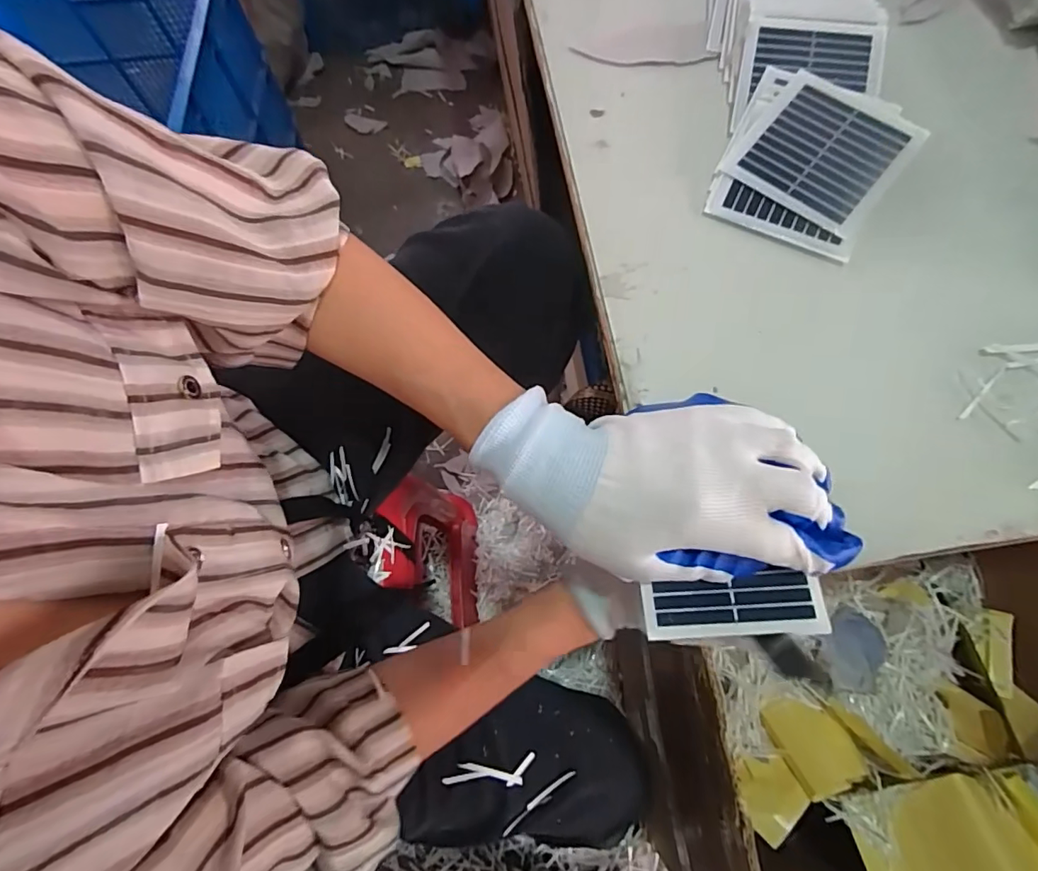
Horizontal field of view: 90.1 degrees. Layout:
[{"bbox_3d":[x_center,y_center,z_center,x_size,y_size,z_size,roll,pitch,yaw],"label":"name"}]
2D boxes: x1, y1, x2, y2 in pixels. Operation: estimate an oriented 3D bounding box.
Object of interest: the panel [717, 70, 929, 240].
[{"bbox_3d":[0.203,-0.190,0.346,0.094,0.006,0.098,38,84,15],"label":"panel"}]

